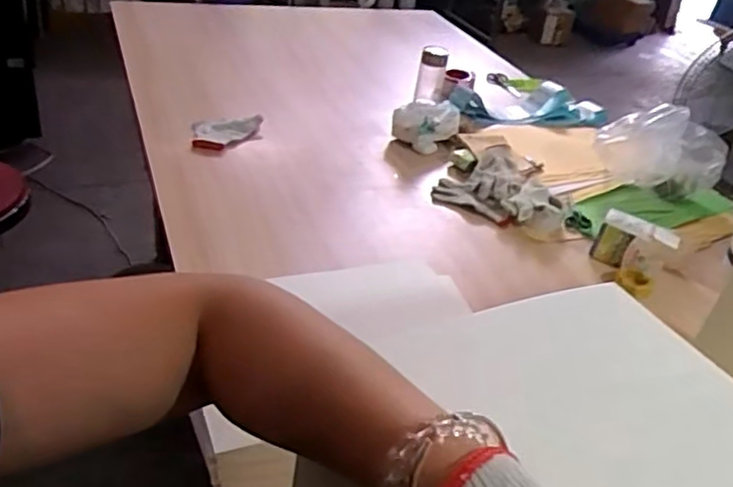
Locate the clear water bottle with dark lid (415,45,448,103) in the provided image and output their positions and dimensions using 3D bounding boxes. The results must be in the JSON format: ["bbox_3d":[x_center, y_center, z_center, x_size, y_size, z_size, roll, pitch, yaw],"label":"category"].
[{"bbox_3d":[0.161,-0.419,1.593,0.063,0.154,0.053,12,-1,8],"label":"clear water bottle with dark lid"}]

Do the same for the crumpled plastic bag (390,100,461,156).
[{"bbox_3d":[0.143,-0.281,1.550,0.138,0.077,0.112,-22,45,-38],"label":"crumpled plastic bag"}]

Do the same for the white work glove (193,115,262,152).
[{"bbox_3d":[-0.309,-0.247,1.452,0.157,0.028,0.097,-3,36,-18],"label":"white work glove"}]

